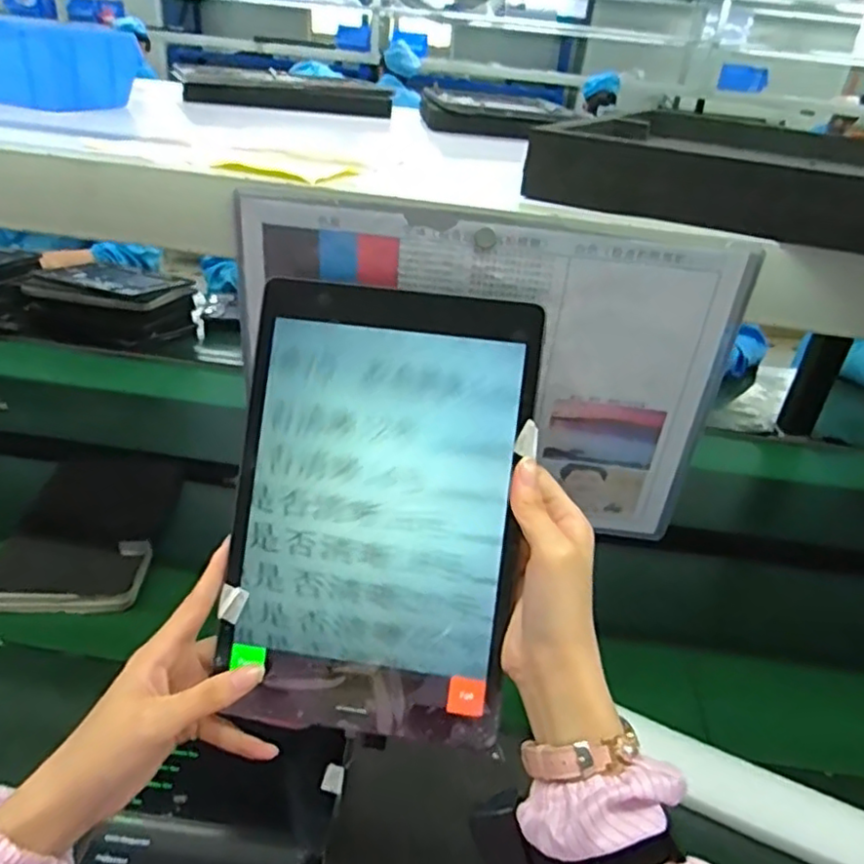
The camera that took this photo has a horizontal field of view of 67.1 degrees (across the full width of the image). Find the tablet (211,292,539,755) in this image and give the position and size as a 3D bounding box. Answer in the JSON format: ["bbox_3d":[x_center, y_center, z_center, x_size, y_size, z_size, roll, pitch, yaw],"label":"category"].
[{"bbox_3d":[-0.032,0.045,0.389,0.170,0.259,0.008,4,-3,5],"label":"tablet"}]

